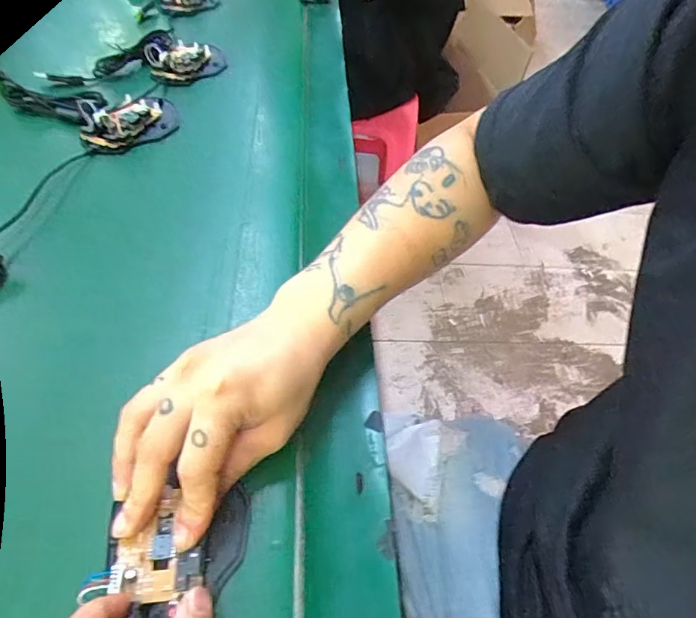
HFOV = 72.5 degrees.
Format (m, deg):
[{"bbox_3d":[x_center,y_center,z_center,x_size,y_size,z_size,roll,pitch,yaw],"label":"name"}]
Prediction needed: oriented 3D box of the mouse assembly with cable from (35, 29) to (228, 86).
[{"bbox_3d":[-0.267,-0.323,0.606,0.208,0.026,0.120,-1,52,-7],"label":"mouse assembly with cable"}]

